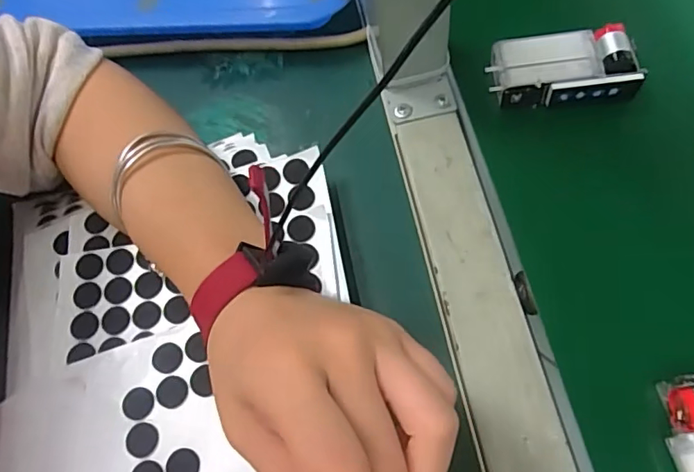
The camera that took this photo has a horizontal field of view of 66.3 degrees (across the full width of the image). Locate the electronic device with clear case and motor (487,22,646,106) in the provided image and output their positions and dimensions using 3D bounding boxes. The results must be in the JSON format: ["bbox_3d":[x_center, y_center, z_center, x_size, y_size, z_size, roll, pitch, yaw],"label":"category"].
[{"bbox_3d":[0.127,-0.099,0.310,0.078,0.024,0.039,-4,66,6],"label":"electronic device with clear case and motor"}]

